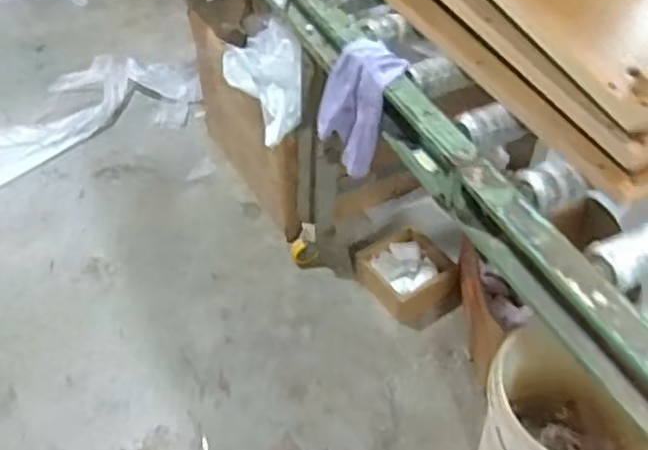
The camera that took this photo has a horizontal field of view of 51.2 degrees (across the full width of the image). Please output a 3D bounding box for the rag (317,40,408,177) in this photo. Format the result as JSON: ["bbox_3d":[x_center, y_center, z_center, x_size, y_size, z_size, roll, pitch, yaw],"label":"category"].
[{"bbox_3d":[0.066,-0.206,1.186,0.109,0.190,0.151,-24,51,-19],"label":"rag"}]

